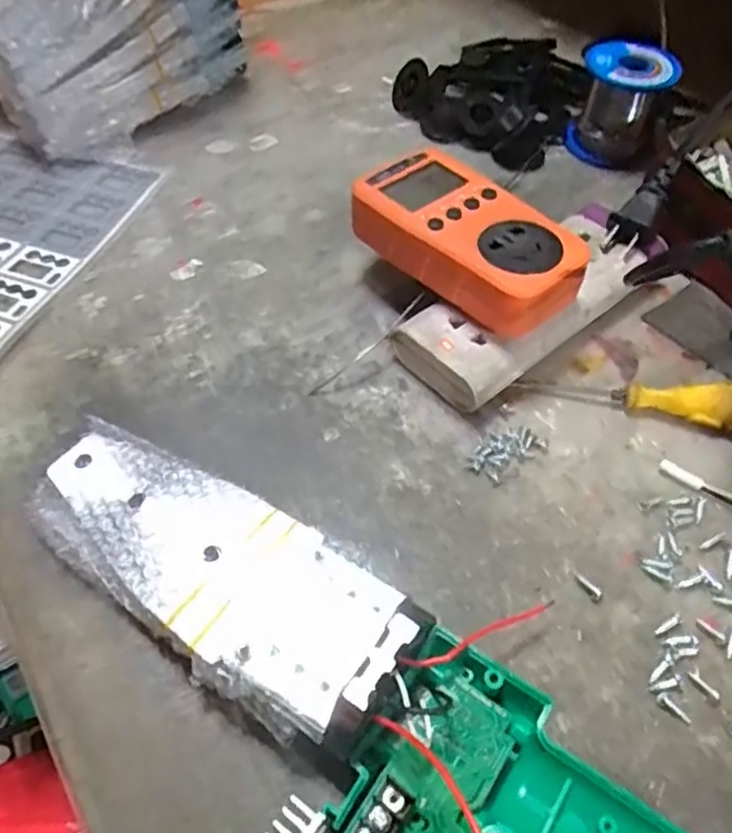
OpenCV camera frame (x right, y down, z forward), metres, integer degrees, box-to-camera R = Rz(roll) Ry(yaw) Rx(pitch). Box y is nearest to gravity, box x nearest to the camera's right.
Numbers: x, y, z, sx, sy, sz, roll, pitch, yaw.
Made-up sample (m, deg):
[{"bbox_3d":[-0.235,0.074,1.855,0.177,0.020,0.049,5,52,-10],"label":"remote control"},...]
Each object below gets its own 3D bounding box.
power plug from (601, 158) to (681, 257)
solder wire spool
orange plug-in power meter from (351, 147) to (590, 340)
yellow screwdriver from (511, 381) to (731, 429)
[{"bbox_3d":[0.162,-0.124,0.382,0.020,0.011,0.065,37,94,23],"label":"power plug"},{"bbox_3d":[0.186,-0.231,0.477,0.063,0.061,0.055,24,58,15],"label":"solder wire spool"},{"bbox_3d":[0.055,-0.097,0.353,0.065,0.030,0.122,-34,62,-22],"label":"orange plug-in power meter"},{"bbox_3d":[0.148,-0.009,0.341,0.129,0.020,0.019,7,55,4],"label":"yellow screwdriver"}]

